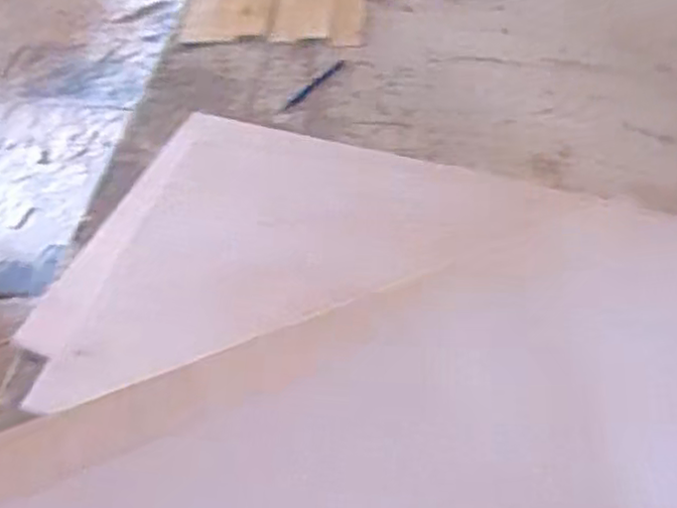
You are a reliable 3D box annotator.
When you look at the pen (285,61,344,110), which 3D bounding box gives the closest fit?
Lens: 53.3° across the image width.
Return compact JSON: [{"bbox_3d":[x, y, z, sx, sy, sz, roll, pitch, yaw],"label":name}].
[{"bbox_3d":[-0.033,-0.264,1.046,0.017,0.006,0.147,27,57,23],"label":"pen"}]

